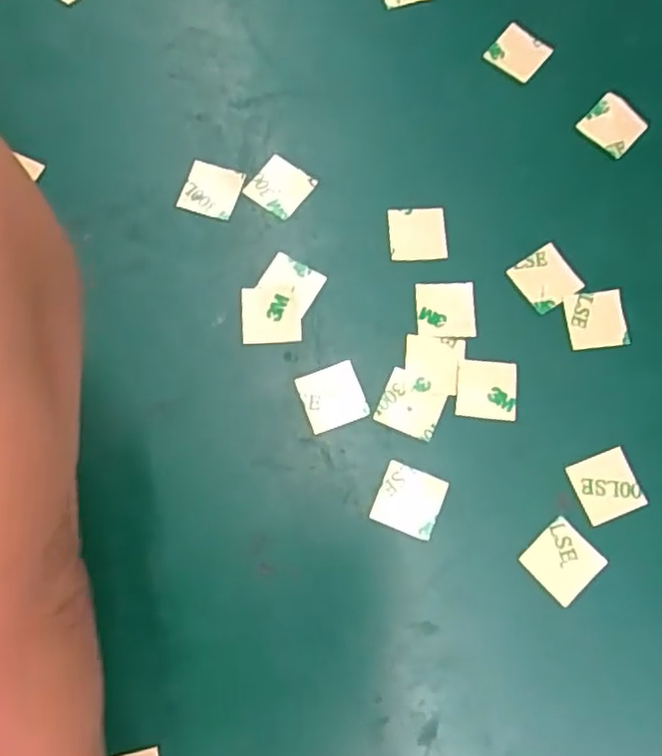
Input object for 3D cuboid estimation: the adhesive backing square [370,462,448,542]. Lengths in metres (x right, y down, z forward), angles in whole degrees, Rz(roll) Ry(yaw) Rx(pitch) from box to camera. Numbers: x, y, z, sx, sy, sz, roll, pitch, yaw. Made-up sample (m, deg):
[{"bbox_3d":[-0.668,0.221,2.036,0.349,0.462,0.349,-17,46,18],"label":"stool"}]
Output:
[{"bbox_3d":[0.019,0.030,0.168,0.015,0.004,0.015,21,75,5],"label":"adhesive backing square"}]

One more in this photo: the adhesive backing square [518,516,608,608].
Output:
[{"bbox_3d":[0.055,0.044,0.165,0.015,0.004,0.015,-43,80,-8],"label":"adhesive backing square"}]

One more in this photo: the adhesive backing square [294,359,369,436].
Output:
[{"bbox_3d":[0.000,0.005,0.175,0.015,0.004,0.015,-20,79,-7],"label":"adhesive backing square"}]

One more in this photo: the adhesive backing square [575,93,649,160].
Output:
[{"bbox_3d":[0.081,-0.073,0.198,0.016,0.004,0.016,41,83,10],"label":"adhesive backing square"}]

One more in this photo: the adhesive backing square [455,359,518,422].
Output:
[{"bbox_3d":[0.040,0.003,0.176,0.015,0.004,0.015,6,76,1],"label":"adhesive backing square"}]

